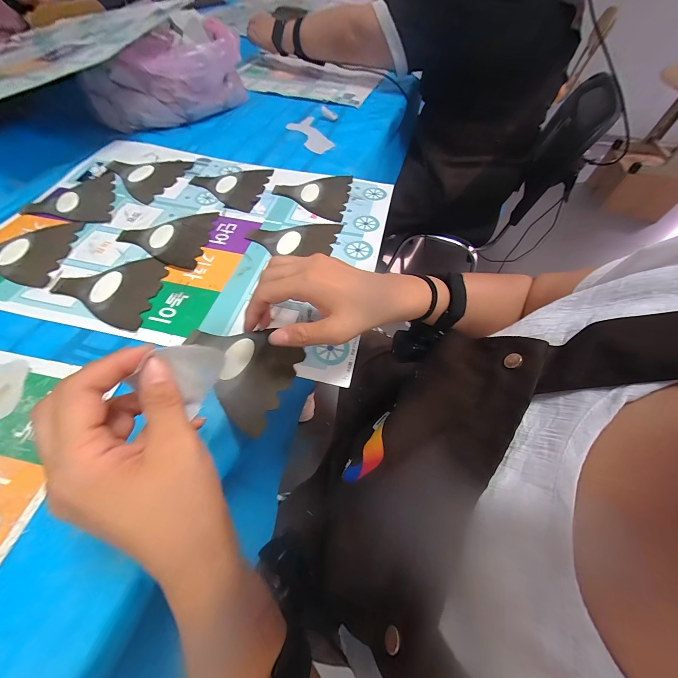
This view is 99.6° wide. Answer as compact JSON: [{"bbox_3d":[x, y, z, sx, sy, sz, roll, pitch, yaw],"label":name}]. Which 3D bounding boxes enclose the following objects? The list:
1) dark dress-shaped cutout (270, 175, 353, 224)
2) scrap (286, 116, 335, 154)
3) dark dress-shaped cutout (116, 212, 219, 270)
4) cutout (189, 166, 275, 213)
[{"bbox_3d":[-0.047,-0.242,0.480,0.125,0.008,0.118,9,60,8],"label":"dark dress-shaped cutout"},{"bbox_3d":[-0.064,-0.426,0.587,0.068,0.009,0.157,-16,59,-12],"label":"scrap"},{"bbox_3d":[-0.244,-0.154,0.414,0.128,0.004,0.120,12,58,6],"label":"dark dress-shaped cutout"},{"bbox_3d":[-0.189,-0.264,0.487,0.124,0.004,0.120,11,58,5],"label":"cutout"}]

